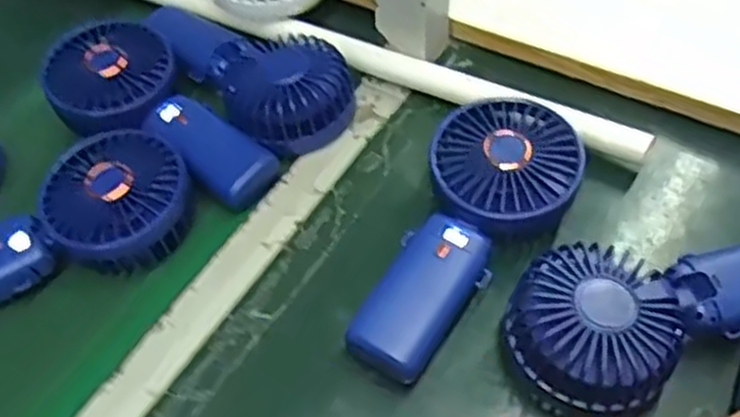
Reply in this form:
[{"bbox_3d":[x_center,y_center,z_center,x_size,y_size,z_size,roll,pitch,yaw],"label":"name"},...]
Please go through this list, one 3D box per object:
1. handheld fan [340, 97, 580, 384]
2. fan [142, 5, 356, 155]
[{"bbox_3d":[0.058,0.016,0.442,0.081,0.052,0.181,20,55,17],"label":"handheld fan"},{"bbox_3d":[-0.083,-0.104,0.553,0.087,0.035,0.172,-38,59,-24],"label":"fan"}]

